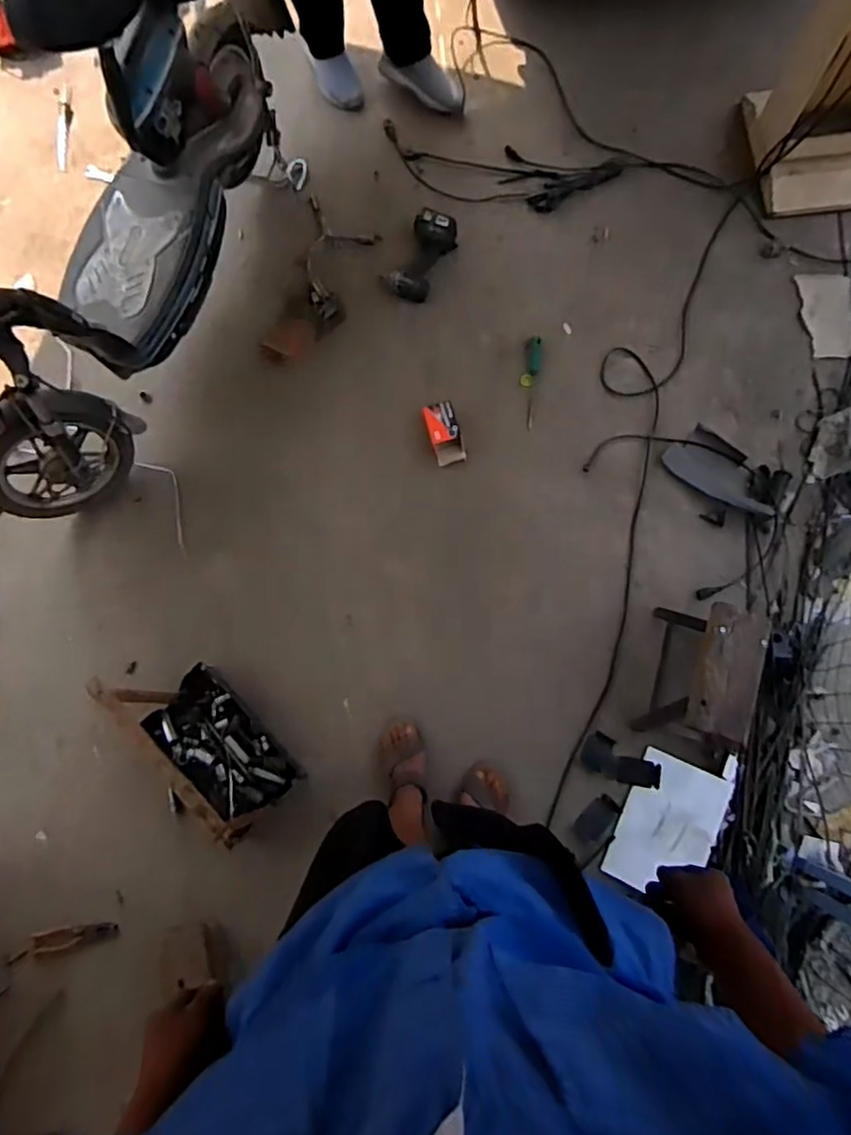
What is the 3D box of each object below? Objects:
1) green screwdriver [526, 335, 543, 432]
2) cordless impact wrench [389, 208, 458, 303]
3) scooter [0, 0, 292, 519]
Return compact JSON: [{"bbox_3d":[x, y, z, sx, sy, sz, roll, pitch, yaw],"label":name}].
[{"bbox_3d":[0.275,-0.476,1.565,0.041,0.025,0.239,4,78,4],"label":"green screwdriver"},{"bbox_3d":[-0.006,-0.811,1.586,0.126,0.069,0.221,25,81,8],"label":"cordless impact wrench"},{"bbox_3d":[-0.616,-0.698,1.139,0.462,0.840,1.196,20,80,7],"label":"scooter"}]

